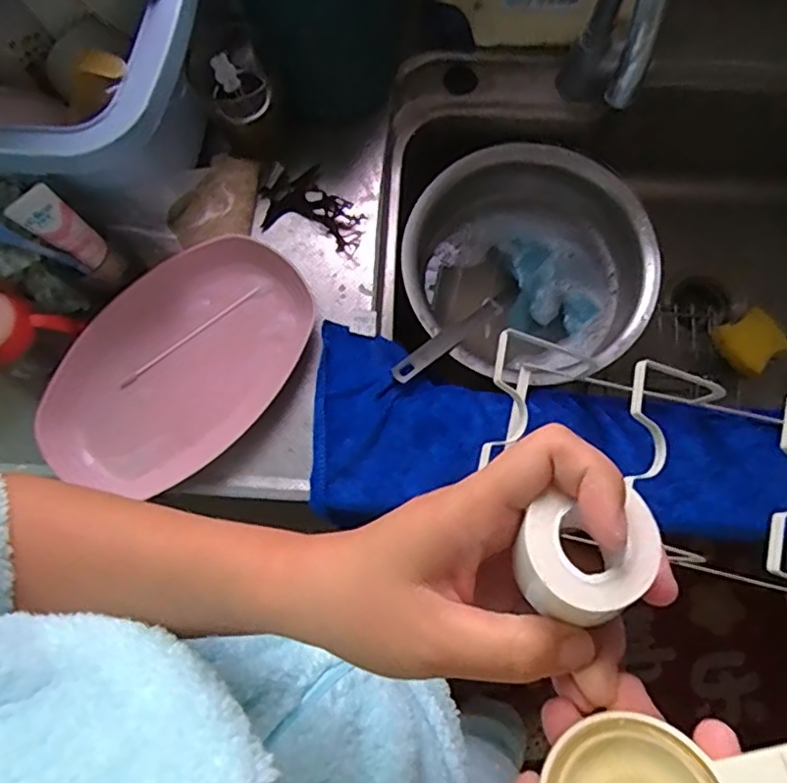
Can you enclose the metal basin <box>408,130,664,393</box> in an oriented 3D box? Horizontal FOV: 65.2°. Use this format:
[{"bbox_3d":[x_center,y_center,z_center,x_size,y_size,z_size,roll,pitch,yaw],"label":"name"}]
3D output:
[{"bbox_3d":[0.168,-0.151,0.772,0.290,0.099,0.286,0,77,0],"label":"metal basin"}]

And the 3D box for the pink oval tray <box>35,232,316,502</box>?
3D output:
[{"bbox_3d":[-0.219,-0.027,0.634,0.301,0.036,0.179,-43,81,-9],"label":"pink oval tray"}]

